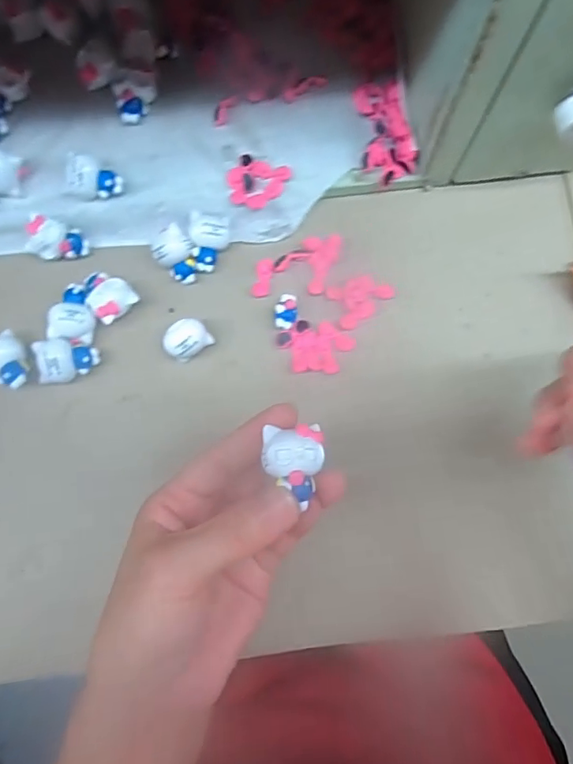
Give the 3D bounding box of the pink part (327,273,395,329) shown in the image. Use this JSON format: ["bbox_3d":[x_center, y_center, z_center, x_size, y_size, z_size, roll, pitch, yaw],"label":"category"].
[{"bbox_3d":[0.047,-0.052,0.320,0.038,0.004,0.029,-23,88,-5],"label":"pink part"}]

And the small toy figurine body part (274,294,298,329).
[{"bbox_3d":[0.000,-0.043,0.317,0.014,0.009,0.022,-3,86,-3],"label":"small toy figurine body part"}]

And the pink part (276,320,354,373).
[{"bbox_3d":[0.018,-0.021,0.316,0.045,0.004,0.031,-1,86,-3],"label":"pink part"}]

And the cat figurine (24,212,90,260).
[{"bbox_3d":[-0.141,-0.086,0.315,0.033,0.013,0.023,14,85,-2],"label":"cat figurine"}]

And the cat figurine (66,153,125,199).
[{"bbox_3d":[-0.116,-0.123,0.312,0.032,0.017,0.020,16,85,-2],"label":"cat figurine"}]

